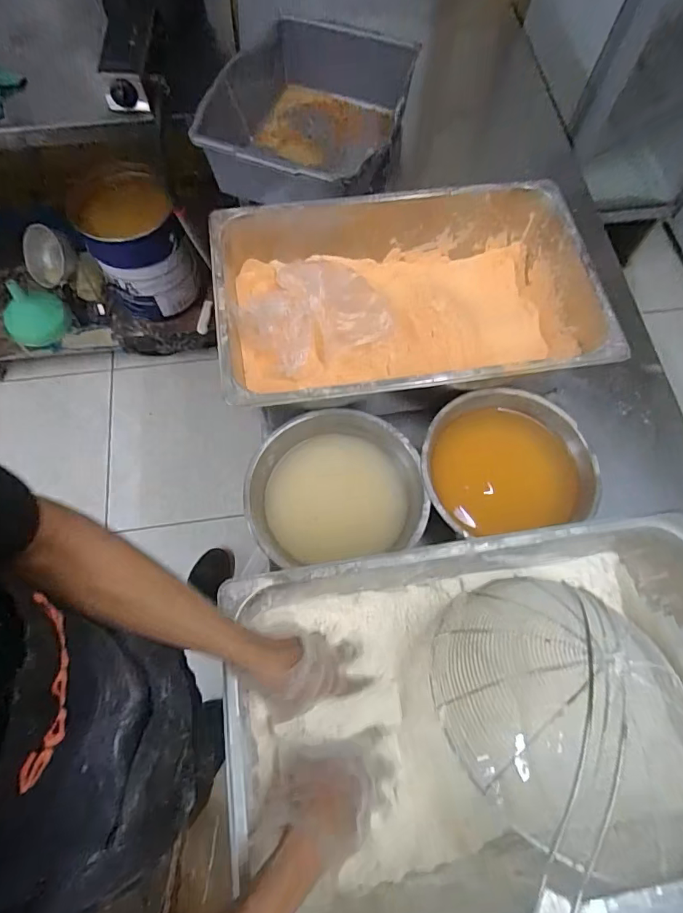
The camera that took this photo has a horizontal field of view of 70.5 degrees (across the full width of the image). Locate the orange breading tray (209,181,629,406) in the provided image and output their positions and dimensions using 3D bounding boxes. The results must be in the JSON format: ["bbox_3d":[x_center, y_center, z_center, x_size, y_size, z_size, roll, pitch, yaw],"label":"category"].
[{"bbox_3d":[0.090,-0.232,0.739,0.526,0.151,0.359,-6,68,-4],"label":"orange breading tray"}]

